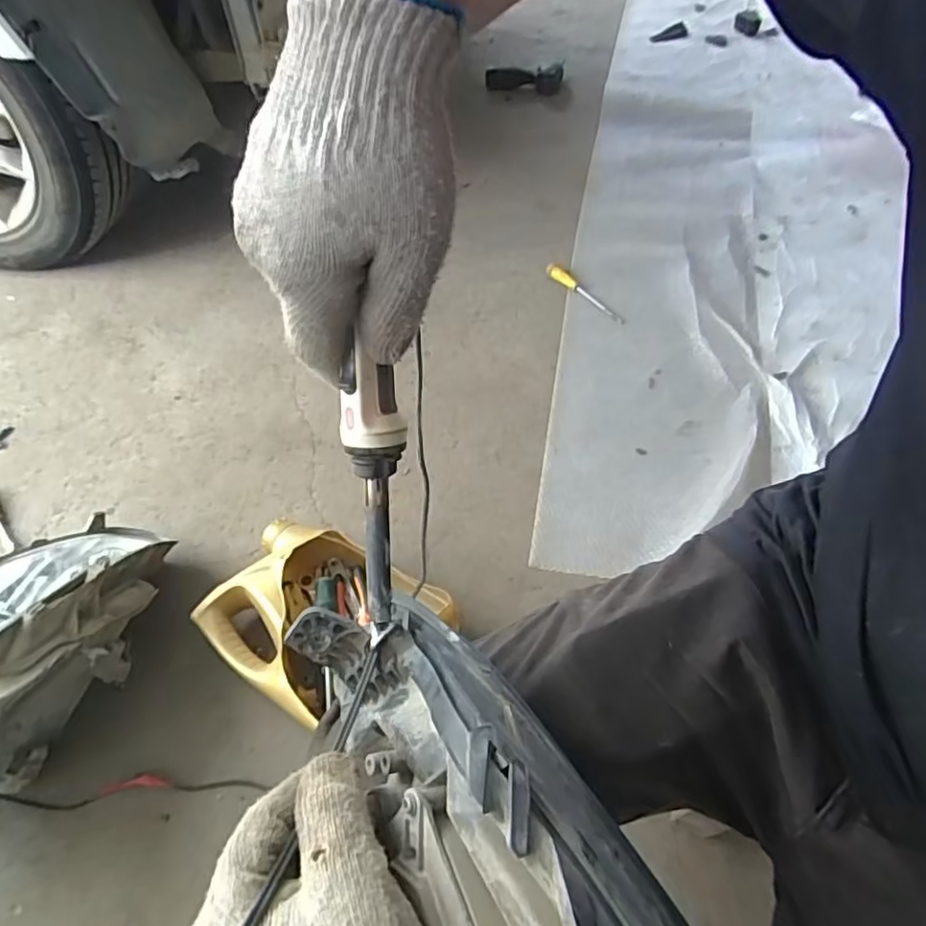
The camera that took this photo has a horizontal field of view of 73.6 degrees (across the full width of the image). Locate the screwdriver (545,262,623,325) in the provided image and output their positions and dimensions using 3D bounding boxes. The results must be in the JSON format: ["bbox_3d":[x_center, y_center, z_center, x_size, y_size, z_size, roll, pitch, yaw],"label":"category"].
[{"bbox_3d":[0.234,-0.327,1.177,0.028,0.024,0.198,-35,58,-20],"label":"screwdriver"}]

